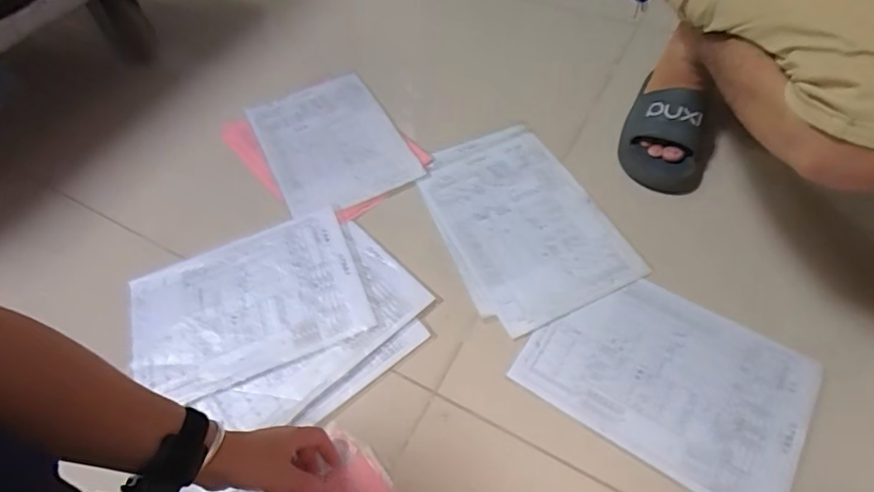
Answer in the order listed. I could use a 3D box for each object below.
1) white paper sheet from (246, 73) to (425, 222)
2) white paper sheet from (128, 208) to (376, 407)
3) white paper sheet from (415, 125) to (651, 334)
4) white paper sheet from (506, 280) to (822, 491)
[{"bbox_3d":[-0.173,-0.171,0.810,0.205,0.011,0.284,-24,58,-13],"label":"white paper sheet"},{"bbox_3d":[-0.252,0.076,0.655,0.290,0.009,0.211,-20,58,-9],"label":"white paper sheet"},{"bbox_3d":[0.114,-0.039,0.711,0.217,0.008,0.321,-24,59,-10],"label":"white paper sheet"},{"bbox_3d":[0.263,0.145,0.573,0.289,0.005,0.205,28,62,20],"label":"white paper sheet"}]

